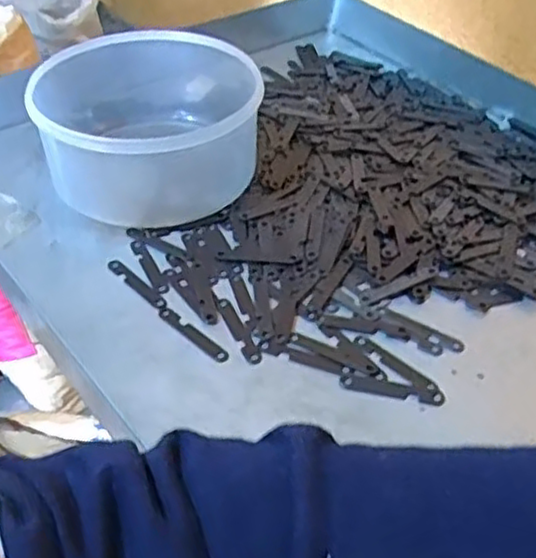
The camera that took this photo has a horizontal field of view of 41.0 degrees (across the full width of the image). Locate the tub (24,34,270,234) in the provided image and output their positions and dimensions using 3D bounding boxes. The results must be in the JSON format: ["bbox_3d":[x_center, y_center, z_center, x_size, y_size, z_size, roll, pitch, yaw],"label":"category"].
[{"bbox_3d":[-0.076,-0.113,0.493,0.155,0.071,0.168,-13,45,-15],"label":"tub"}]

